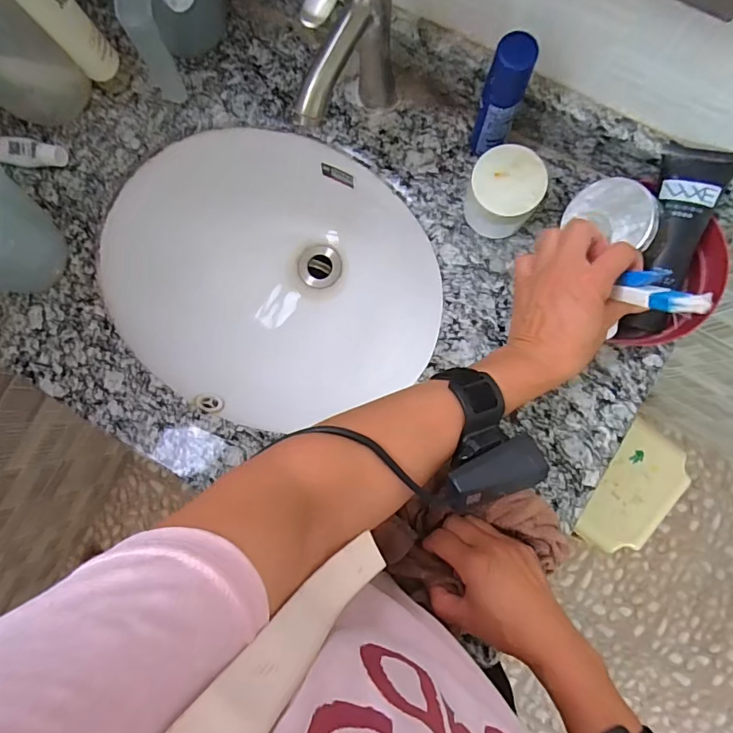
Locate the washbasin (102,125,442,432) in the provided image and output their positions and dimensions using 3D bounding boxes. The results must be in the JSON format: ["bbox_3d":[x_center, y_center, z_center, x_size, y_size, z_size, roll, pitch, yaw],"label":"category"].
[{"bbox_3d":[-0.099,-0.100,0.586,0.371,0.178,0.324,-15,84,2],"label":"washbasin"}]

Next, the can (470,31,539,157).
[{"bbox_3d":[0.118,-0.232,0.408,0.033,0.121,0.030,0,85,3],"label":"can"}]

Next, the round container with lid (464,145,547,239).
[{"bbox_3d":[0.129,-0.164,0.437,0.062,0.062,0.074,15,86,5],"label":"round container with lid"}]

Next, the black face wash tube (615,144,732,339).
[{"bbox_3d":[0.272,-0.105,0.408,0.055,0.027,0.165,11,105,4],"label":"black face wash tube"}]

